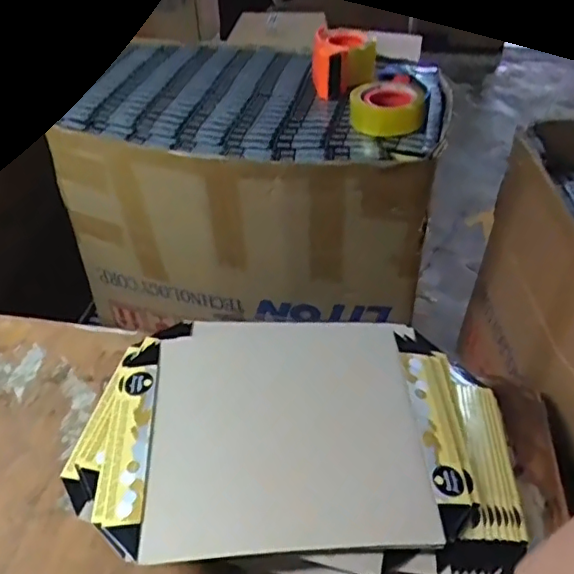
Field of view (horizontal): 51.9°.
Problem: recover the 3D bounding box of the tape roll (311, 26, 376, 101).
[{"bbox_3d":[0.094,-0.369,0.974,0.103,0.080,0.140,4,42,4],"label":"tape roll"}]

